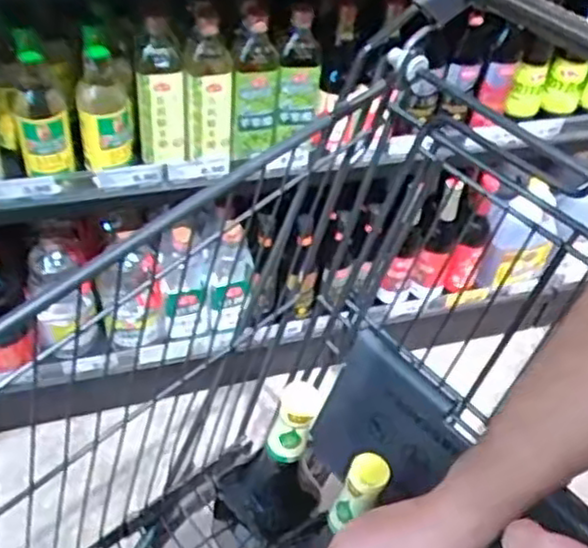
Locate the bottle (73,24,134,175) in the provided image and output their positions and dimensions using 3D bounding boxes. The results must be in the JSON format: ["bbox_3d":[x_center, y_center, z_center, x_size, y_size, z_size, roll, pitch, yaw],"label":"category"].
[{"bbox_3d":[-0.252,-0.236,0.949,0.072,0.189,0.087,-6,47,-12],"label":"bottle"}]

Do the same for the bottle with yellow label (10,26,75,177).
[{"bbox_3d":[-0.327,-0.225,0.909,0.066,0.198,0.062,-10,48,-16],"label":"bottle with yellow label"}]

